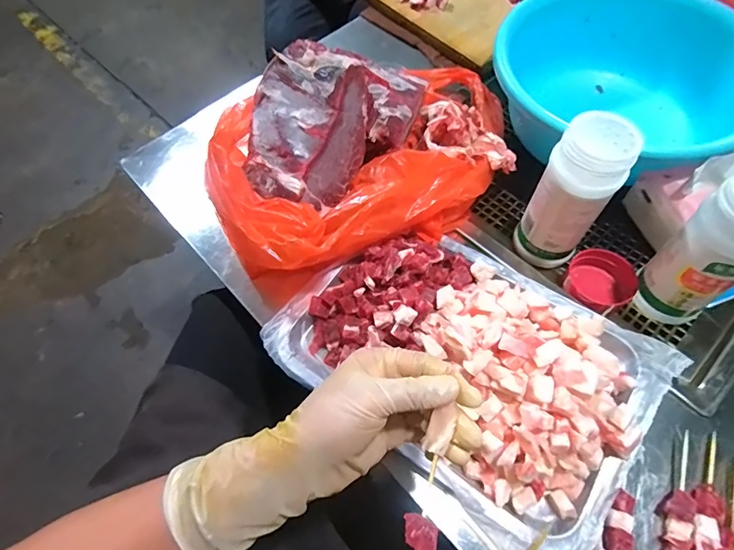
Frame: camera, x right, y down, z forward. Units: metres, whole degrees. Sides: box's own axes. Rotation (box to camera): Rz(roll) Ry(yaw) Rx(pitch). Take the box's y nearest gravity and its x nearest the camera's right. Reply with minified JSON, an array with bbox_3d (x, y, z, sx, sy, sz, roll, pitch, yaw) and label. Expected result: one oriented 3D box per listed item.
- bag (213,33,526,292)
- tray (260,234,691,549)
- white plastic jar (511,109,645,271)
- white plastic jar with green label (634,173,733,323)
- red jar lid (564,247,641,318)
[{"bbox_3d":[0.008,-0.150,0.452,0.333,0.124,0.216,-26,63,-10],"label":"bag"},{"bbox_3d":[0.084,0.058,0.370,0.312,0.063,0.202,30,67,19],"label":"tray"},{"bbox_3d":[0.194,-0.072,0.407,0.061,0.148,0.063,-2,61,3],"label":"white plastic jar"},{"bbox_3d":[0.303,-0.018,0.374,0.072,0.154,0.063,-31,64,-13],"label":"white plastic jar with green label"},{"bbox_3d":[0.245,0.008,0.442,0.068,0.026,0.064,-2,61,3],"label":"red jar lid"}]

